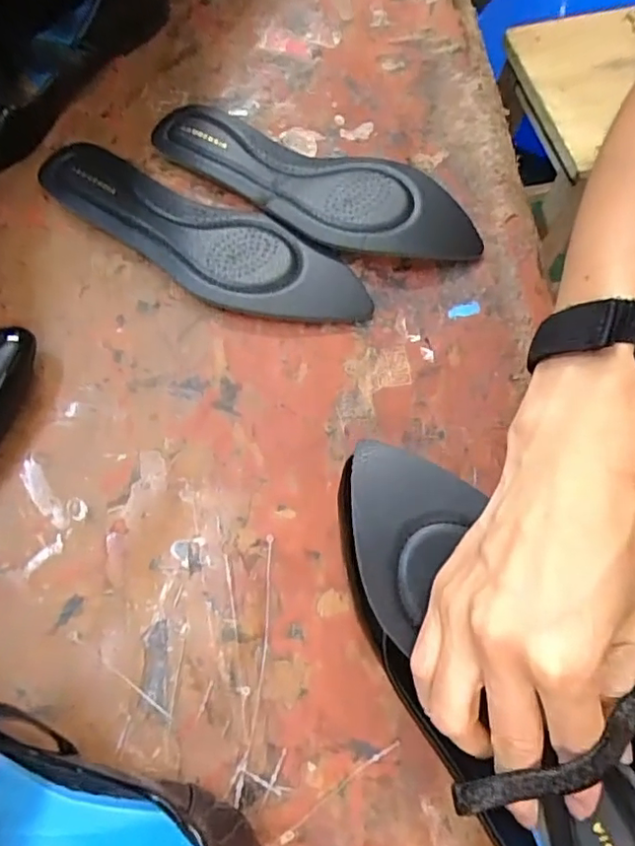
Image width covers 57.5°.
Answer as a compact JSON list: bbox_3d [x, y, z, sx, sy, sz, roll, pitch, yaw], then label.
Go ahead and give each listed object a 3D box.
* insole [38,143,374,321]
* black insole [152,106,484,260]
[{"bbox_3d":[-0.076,-0.122,0.377,0.233,0.011,0.070,33,72,11],"label":"insole"},{"bbox_3d":[-0.008,-0.157,0.386,0.234,0.016,0.074,21,70,7],"label":"black insole"}]

